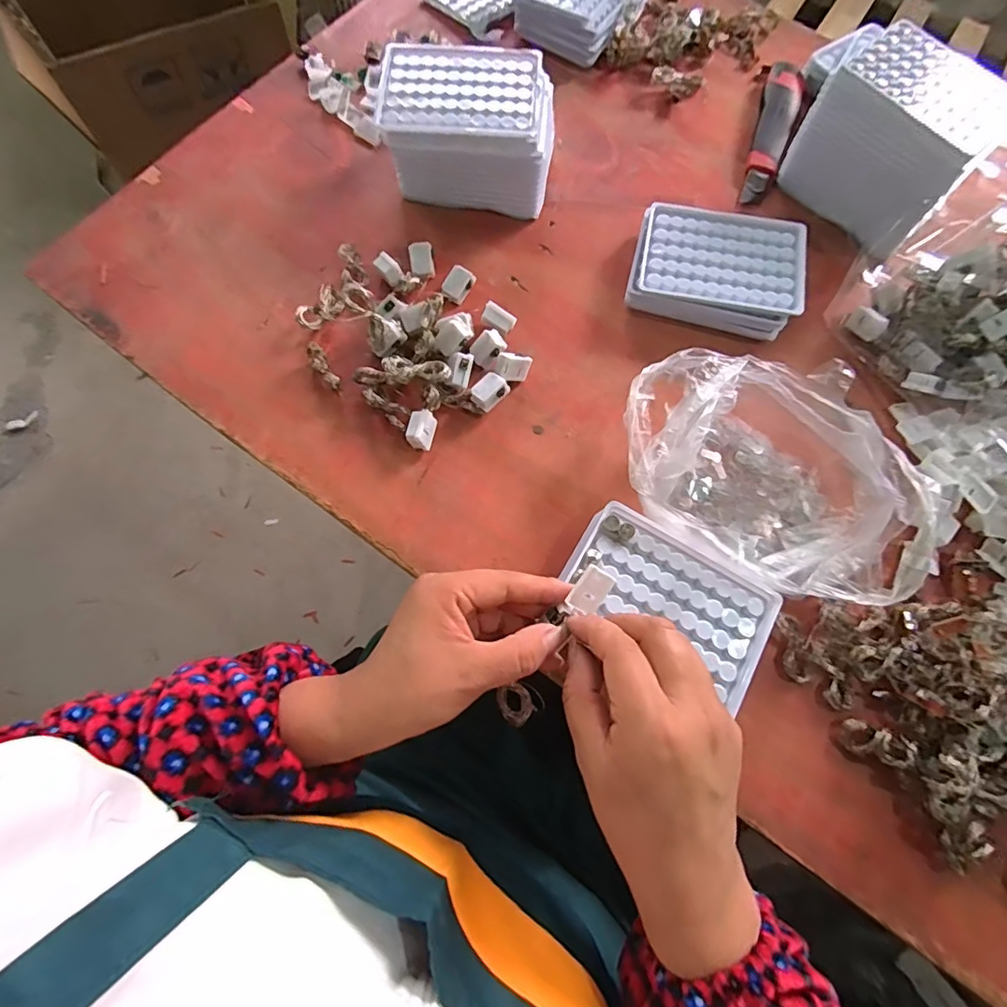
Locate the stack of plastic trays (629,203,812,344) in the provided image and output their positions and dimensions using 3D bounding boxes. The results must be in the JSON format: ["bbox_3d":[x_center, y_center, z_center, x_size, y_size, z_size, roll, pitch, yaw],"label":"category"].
[{"bbox_3d":[0.180,-0.202,0.444,0.134,0.028,0.096,13,71,3],"label":"stack of plastic trays"}]

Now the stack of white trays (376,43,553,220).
[{"bbox_3d":[-0.030,-0.325,0.457,0.146,0.070,0.102,6,71,1],"label":"stack of white trays"}]

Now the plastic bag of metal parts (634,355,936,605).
[{"bbox_3d":[0.191,-0.023,0.371,0.222,0.048,0.152,28,73,8],"label":"plastic bag of metal parts"}]

